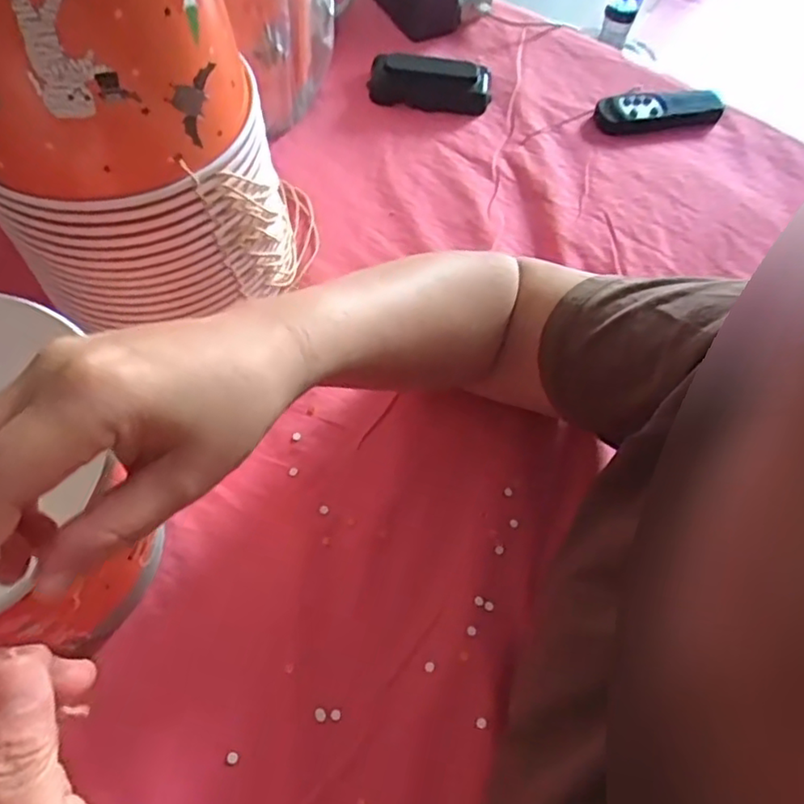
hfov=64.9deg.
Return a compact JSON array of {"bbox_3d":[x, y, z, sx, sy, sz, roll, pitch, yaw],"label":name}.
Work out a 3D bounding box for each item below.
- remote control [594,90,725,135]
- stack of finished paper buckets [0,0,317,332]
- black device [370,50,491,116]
[{"bbox_3d":[0.234,-0.261,0.565,0.117,0.017,0.041,-7,62,-7],"label":"remote control"},{"bbox_3d":[-0.140,-0.156,0.345,0.156,0.266,0.144,-6,62,-6],"label":"stack of finished paper buckets"},{"bbox_3d":[0.025,-0.281,0.559,0.105,0.031,0.037,7,61,1],"label":"black device"}]

